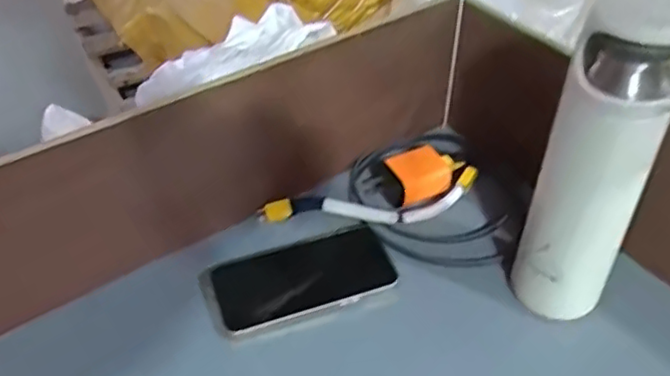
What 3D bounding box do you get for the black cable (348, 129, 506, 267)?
[{"bbox_3d":[0.079,0.007,0.598,0.123,0.021,0.172,-10,44,-10],"label":"black cable"}]

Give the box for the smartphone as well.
[{"bbox_3d":[-0.031,0.071,0.538,0.150,0.013,0.079,-14,44,-14],"label":"smartphone"}]

